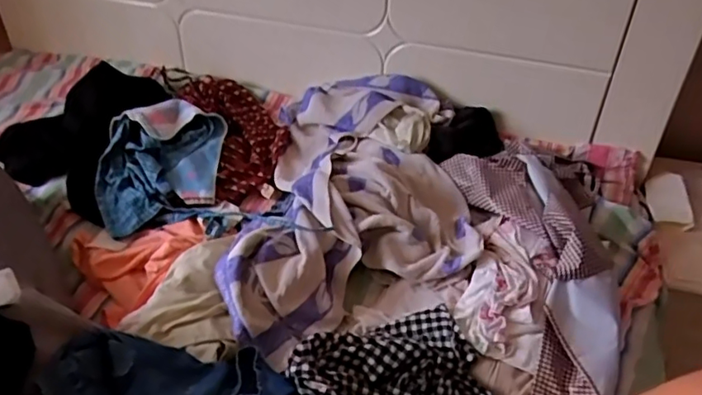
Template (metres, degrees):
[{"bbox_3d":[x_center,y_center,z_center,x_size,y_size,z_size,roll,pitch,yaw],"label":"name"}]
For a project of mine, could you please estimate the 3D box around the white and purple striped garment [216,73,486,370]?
[{"bbox_3d":[0.025,-0.010,1.081,0.427,0.098,0.662,4,42,5],"label":"white and purple striped garment"}]

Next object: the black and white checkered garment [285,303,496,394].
[{"bbox_3d":[0.074,0.237,0.839,0.313,0.121,0.198,-1,42,0],"label":"black and white checkered garment"}]

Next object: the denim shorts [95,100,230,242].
[{"bbox_3d":[-0.406,-0.085,1.181,0.267,0.096,0.308,-8,43,-7],"label":"denim shorts"}]

